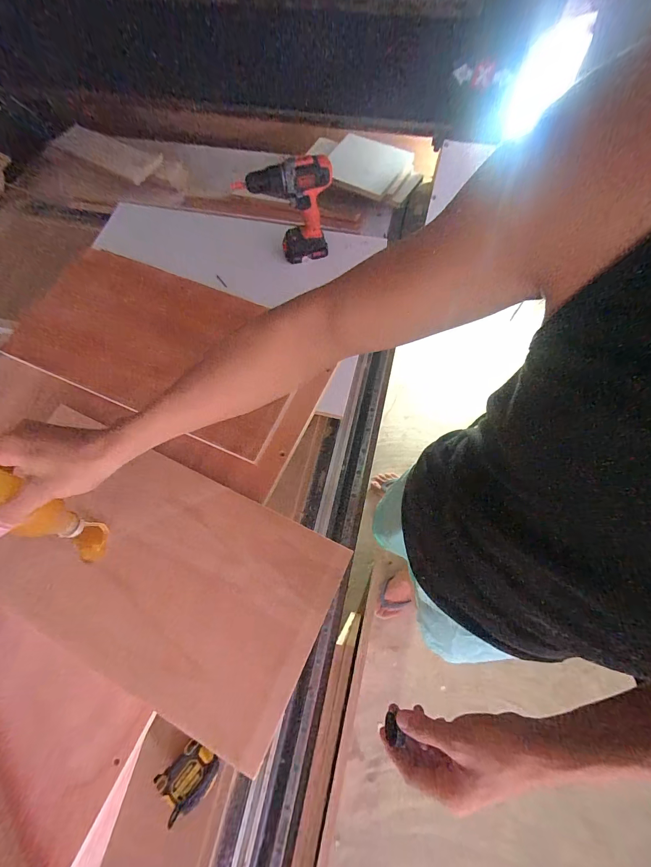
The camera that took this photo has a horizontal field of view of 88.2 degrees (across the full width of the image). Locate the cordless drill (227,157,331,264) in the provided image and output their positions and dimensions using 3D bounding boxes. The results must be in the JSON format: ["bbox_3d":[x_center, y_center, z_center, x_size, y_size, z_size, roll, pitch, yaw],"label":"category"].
[{"bbox_3d":[-0.087,-0.524,0.801,0.202,0.219,0.078,-19,69,-4],"label":"cordless drill"}]

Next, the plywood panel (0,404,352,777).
[{"bbox_3d":[-0.251,0.174,0.474,0.504,0.013,0.263,23,72,11],"label":"plywood panel"}]

